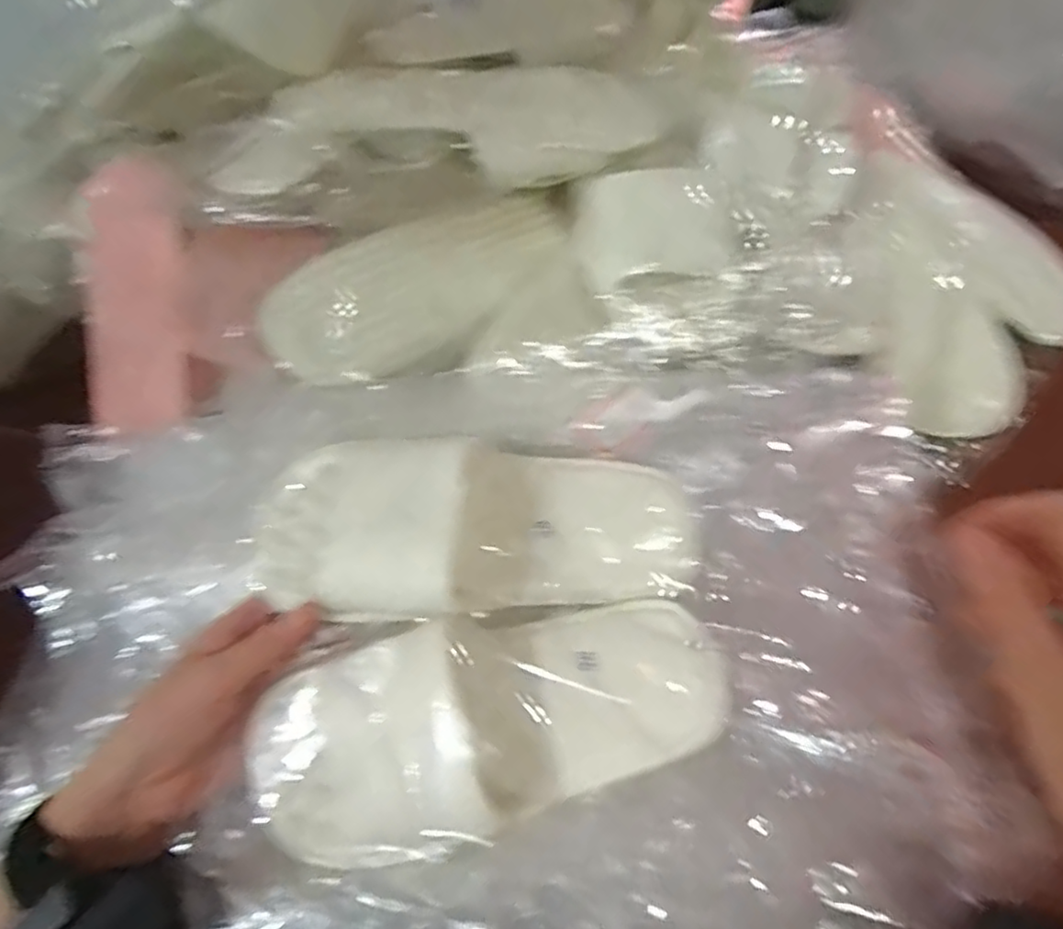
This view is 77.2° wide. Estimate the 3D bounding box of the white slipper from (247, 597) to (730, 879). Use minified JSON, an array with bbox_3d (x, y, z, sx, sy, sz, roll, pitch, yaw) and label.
[{"bbox_3d":[-0.018,0.127,0.331,0.226,0.043,0.103,-16,73,-5],"label":"white slipper"}]

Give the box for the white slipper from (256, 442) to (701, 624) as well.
[{"bbox_3d":[-0.029,0.031,0.356,0.235,0.060,0.095,-1,78,-1],"label":"white slipper"}]

